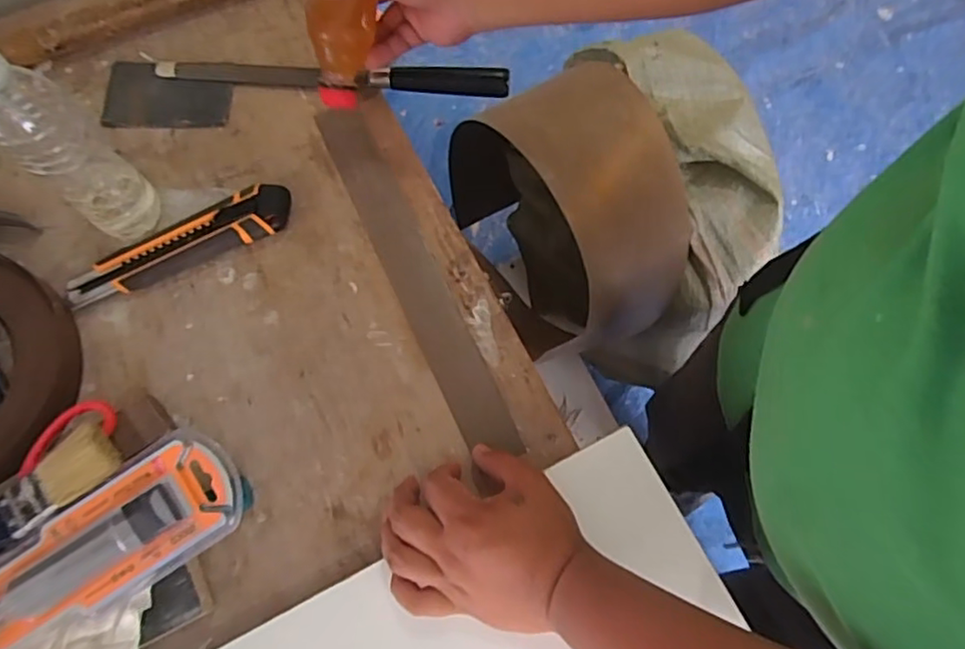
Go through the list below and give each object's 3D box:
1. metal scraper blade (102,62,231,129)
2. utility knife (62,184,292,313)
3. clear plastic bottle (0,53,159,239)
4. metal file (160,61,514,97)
[{"bbox_3d":[-0.290,-0.211,0.579,0.113,0.004,0.068,3,74,-2],"label":"metal scraper blade"},{"bbox_3d":[-0.254,-0.069,0.526,0.190,0.020,0.045,-23,73,-8],"label":"utility knife"},{"bbox_3d":[-0.302,-0.126,0.456,0.061,0.182,0.052,43,76,12],"label":"clear plastic bottle"},{"bbox_3d":[-0.140,-0.231,0.578,0.324,0.023,0.023,5,72,1],"label":"metal file"}]

